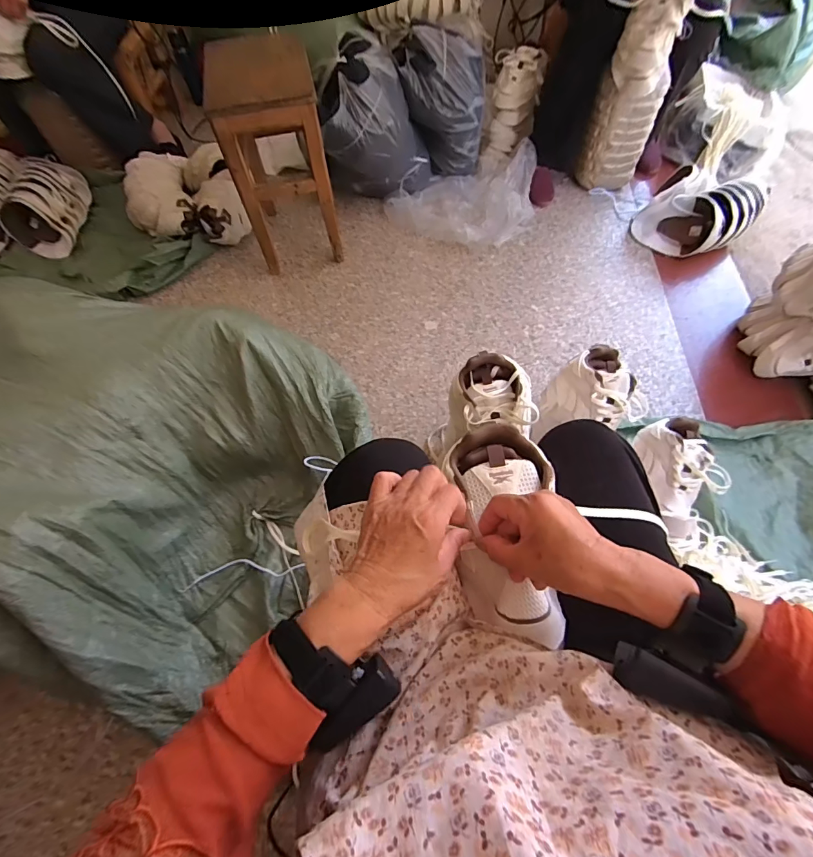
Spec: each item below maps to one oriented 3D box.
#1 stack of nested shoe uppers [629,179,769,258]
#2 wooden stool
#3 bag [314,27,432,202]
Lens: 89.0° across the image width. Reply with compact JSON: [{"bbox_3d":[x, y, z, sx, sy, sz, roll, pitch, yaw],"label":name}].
[{"bbox_3d":[0.847,-0.596,1.183,0.328,0.136,0.136,7,61,5],"label":"stack of nested shoe uppers"},{"bbox_3d":[-0.324,-0.698,1.068,0.219,0.397,0.319,-11,61,-5],"label":"wooden stool"},{"bbox_3d":[-0.089,-0.877,1.220,0.319,0.339,0.297,-9,61,-4],"label":"bag"}]

